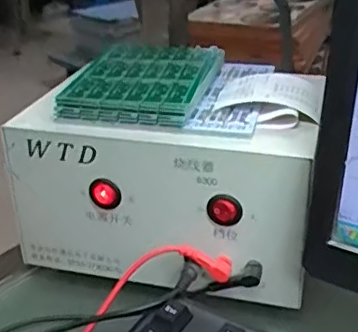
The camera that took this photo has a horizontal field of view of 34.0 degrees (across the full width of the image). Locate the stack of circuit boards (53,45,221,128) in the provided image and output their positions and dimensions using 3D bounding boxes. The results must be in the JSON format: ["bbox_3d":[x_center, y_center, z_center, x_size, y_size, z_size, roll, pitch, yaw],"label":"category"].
[{"bbox_3d":[-0.023,-0.063,0.425,0.090,0.019,0.129,5,28,14],"label":"stack of circuit boards"}]

